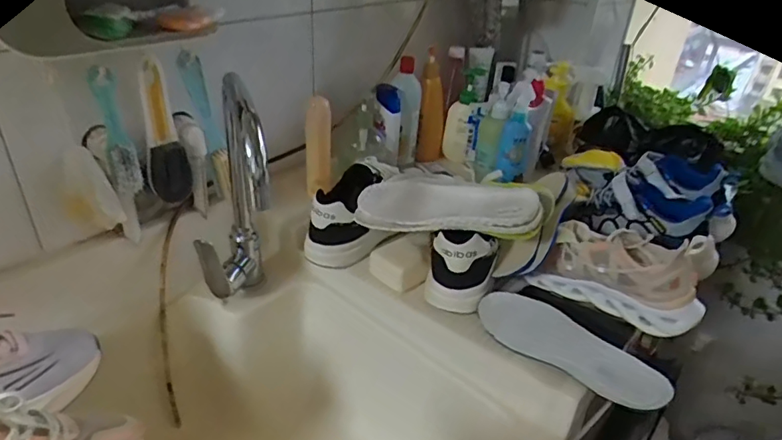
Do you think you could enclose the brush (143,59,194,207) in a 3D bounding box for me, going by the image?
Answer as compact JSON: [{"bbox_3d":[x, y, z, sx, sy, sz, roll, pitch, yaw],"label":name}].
[{"bbox_3d":[-0.291,-0.108,0.671,0.032,0.180,0.044,28,39,33],"label":"brush"}]

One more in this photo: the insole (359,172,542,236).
[{"bbox_3d":[0.071,-0.019,0.669,0.238,0.025,0.096,6,47,33],"label":"insole"}]

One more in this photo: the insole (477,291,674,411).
[{"bbox_3d":[0.206,0.145,0.608,0.223,0.012,0.072,26,55,36],"label":"insole"}]

